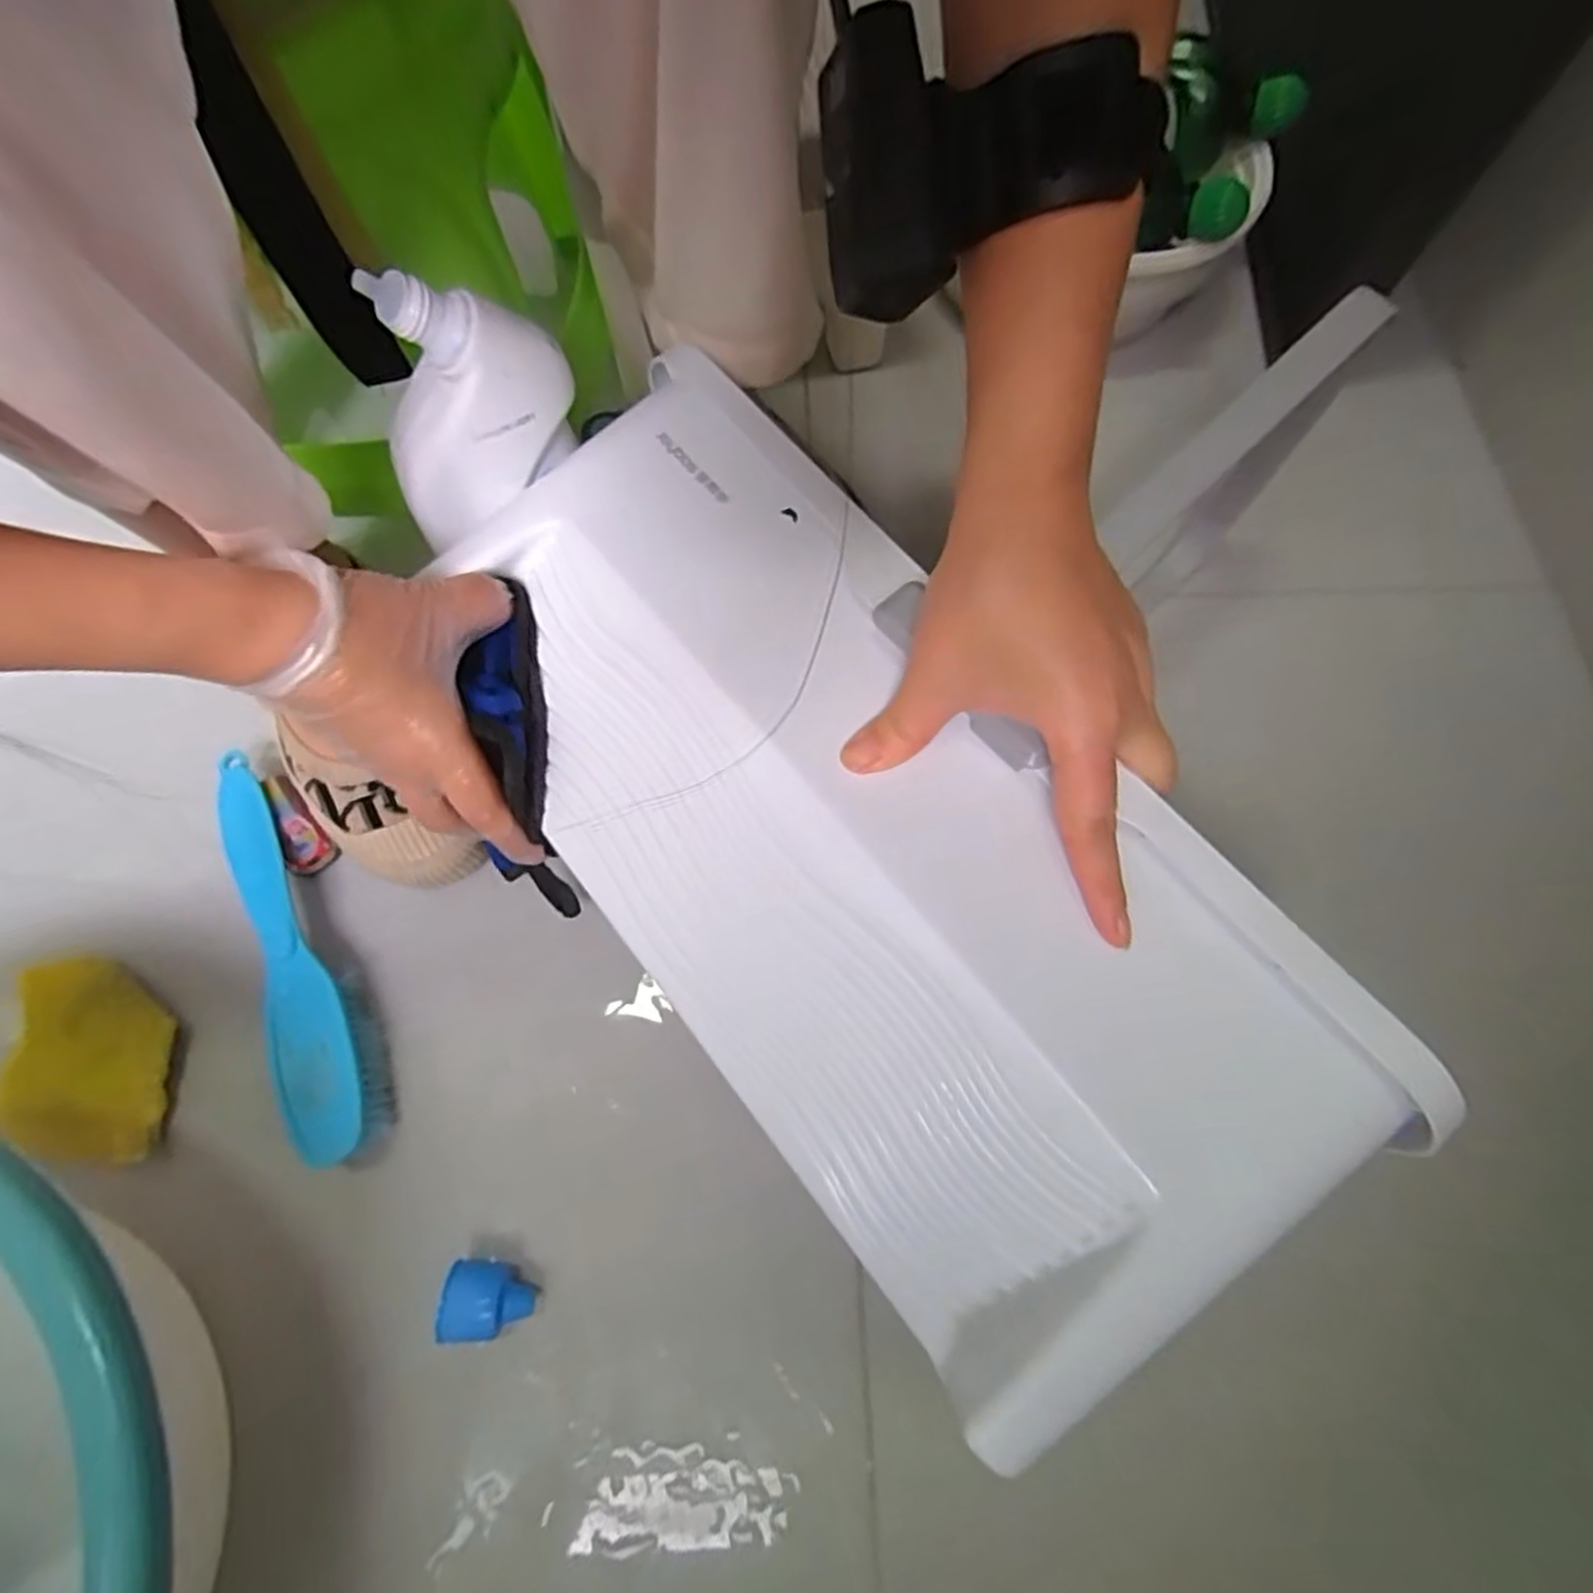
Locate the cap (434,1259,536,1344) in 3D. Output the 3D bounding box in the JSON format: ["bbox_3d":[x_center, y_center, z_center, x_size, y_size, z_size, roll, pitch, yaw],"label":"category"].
[{"bbox_3d":[-0.143,0.235,0.363,0.037,0.032,0.032,2,70,-1],"label":"cap"}]

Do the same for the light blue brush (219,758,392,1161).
[{"bbox_3d":[-0.269,0.079,0.414,0.042,0.039,0.229,-26,73,-11],"label":"light blue brush"}]

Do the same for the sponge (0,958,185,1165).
[{"bbox_3d":[-0.359,0.134,0.395,0.073,0.022,0.100,-7,70,-4],"label":"sponge"}]

